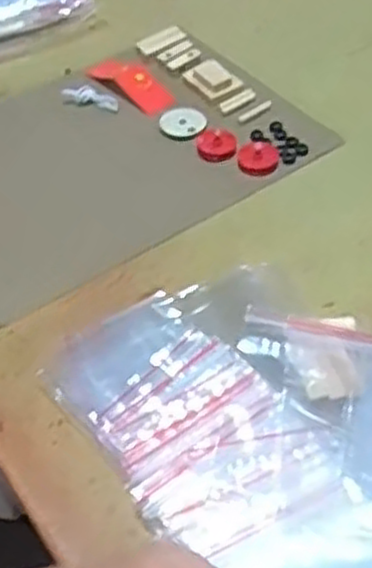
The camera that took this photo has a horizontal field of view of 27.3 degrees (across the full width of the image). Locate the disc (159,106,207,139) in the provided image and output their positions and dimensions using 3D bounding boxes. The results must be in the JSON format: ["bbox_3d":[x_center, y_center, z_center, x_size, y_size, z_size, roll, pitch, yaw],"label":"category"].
[{"bbox_3d":[-0.003,-0.122,0.578,0.033,0.004,0.035,-3,49,4],"label":"disc"}]

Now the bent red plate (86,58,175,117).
[{"bbox_3d":[-0.041,-0.161,0.609,0.033,0.007,0.086,-33,53,-20],"label":"bent red plate"}]

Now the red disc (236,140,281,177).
[{"bbox_3d":[0.051,-0.089,0.538,0.030,0.006,0.031,-3,49,4],"label":"red disc"}]

